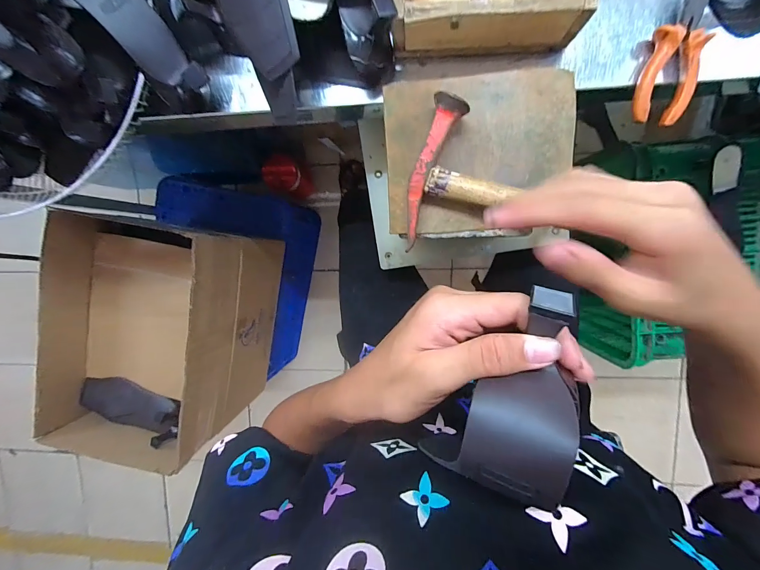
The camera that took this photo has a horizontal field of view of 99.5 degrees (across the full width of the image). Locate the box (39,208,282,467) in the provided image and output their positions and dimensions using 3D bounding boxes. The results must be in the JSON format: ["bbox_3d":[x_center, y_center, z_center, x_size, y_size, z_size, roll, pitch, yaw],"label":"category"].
[{"bbox_3d":[-0.466,0.104,0.748,0.311,0.335,0.472,10,97,5],"label":"box"}]

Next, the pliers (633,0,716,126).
[{"bbox_3d":[0.297,-0.242,0.317,0.047,0.027,0.150,9,97,5],"label":"pliers"}]

